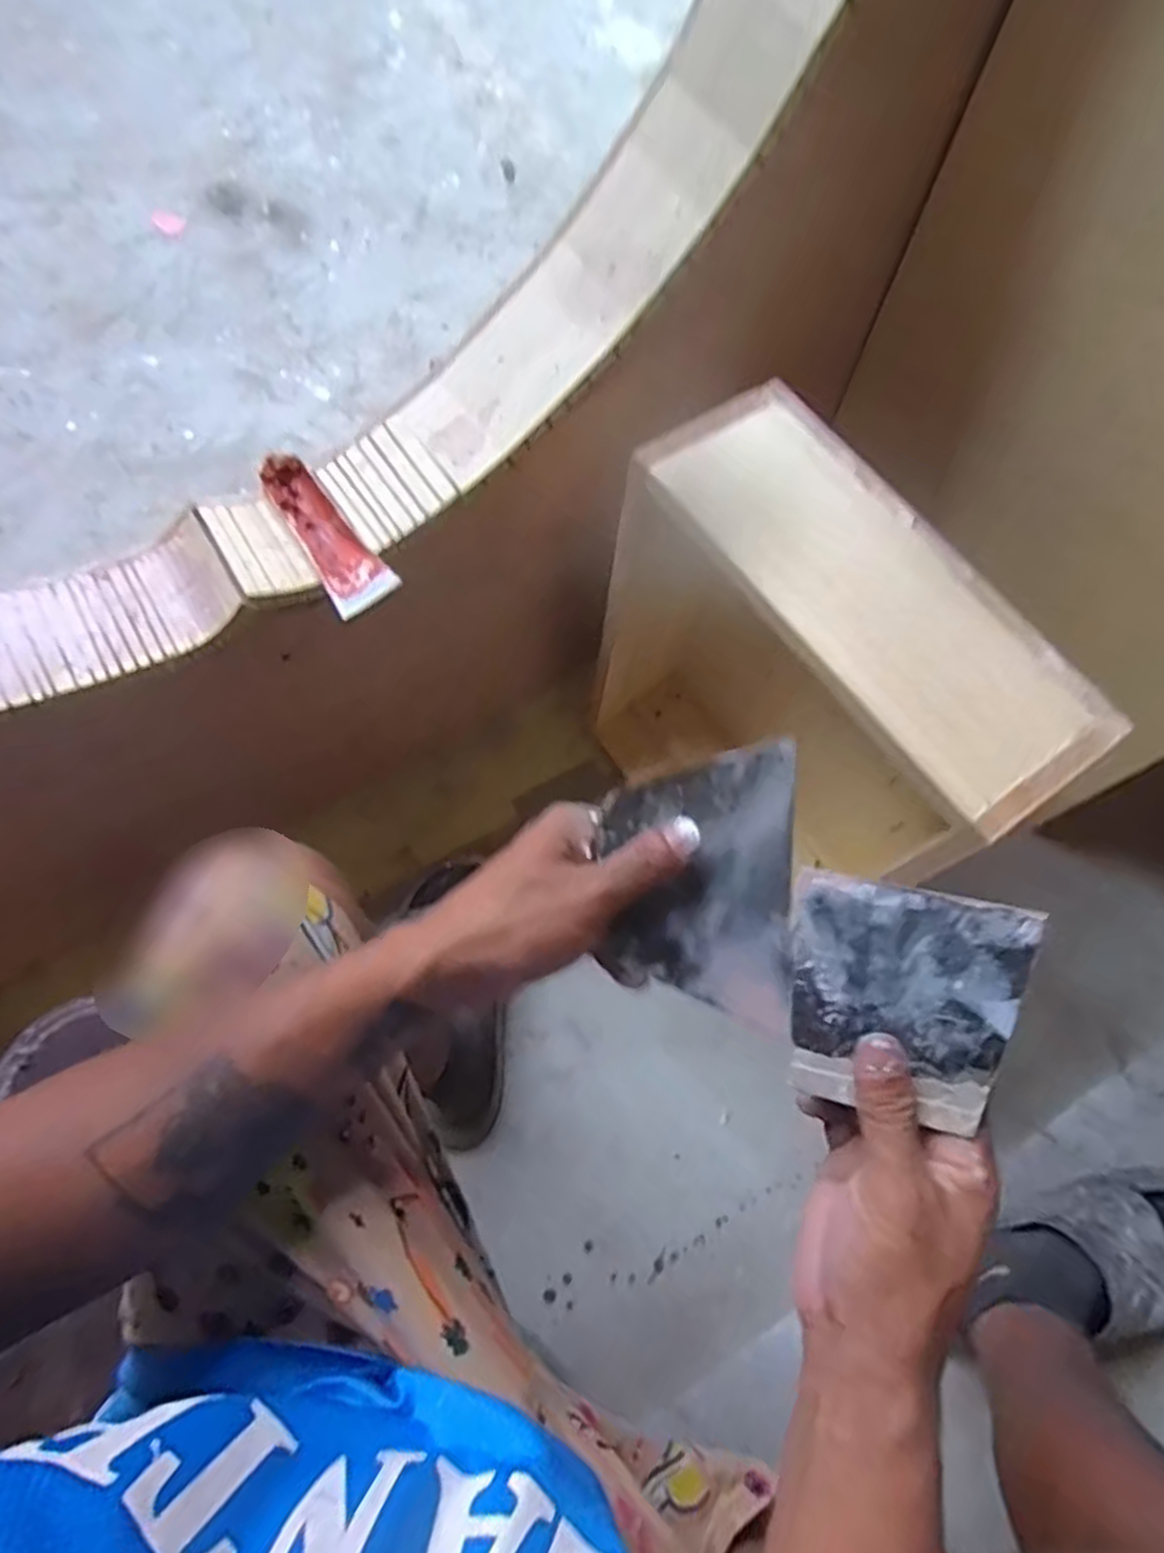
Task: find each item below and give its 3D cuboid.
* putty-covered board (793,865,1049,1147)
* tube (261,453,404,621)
[{"bbox_3d":[0.138,0.097,0.338,0.094,0.004,0.096,10,92,18],"label":"putty-covered board"},{"bbox_3d":[-0.202,-0.193,0.615,0.048,0.022,0.159,-30,73,-14],"label":"tube"}]

